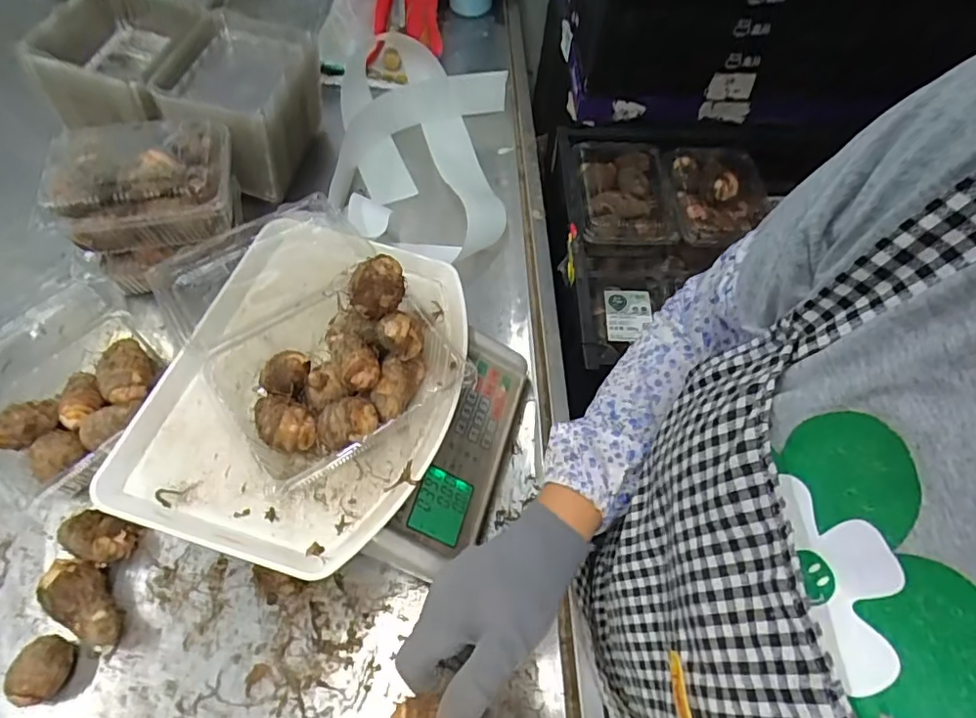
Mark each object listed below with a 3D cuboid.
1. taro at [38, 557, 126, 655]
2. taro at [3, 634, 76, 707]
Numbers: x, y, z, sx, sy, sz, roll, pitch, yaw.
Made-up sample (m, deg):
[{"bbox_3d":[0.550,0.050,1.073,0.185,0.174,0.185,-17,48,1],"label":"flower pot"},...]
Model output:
[{"bbox_3d":[-0.333,0.204,0.461,0.078,0.040,0.040,34,64,15],"label":"taro"},{"bbox_3d":[-0.349,0.247,0.437,0.034,0.041,0.047,10,61,2],"label":"taro"}]

